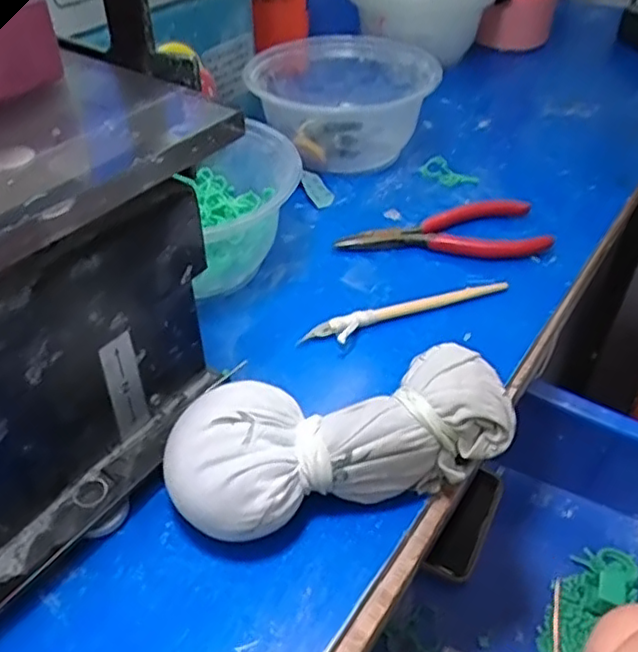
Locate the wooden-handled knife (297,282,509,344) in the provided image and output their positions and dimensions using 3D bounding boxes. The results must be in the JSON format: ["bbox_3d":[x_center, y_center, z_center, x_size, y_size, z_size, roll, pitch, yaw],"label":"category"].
[{"bbox_3d":[0.047,-0.009,0.348,0.116,0.009,0.015,-17,46,-19],"label":"wooden-handled knife"}]

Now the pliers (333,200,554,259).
[{"bbox_3d":[0.077,-0.053,0.393,0.123,0.016,0.046,-11,44,-13],"label":"pliers"}]

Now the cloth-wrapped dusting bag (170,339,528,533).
[{"bbox_3d":[0.009,0.043,0.266,0.139,0.043,0.060,-13,45,-15],"label":"cloth-wrapped dusting bag"}]

